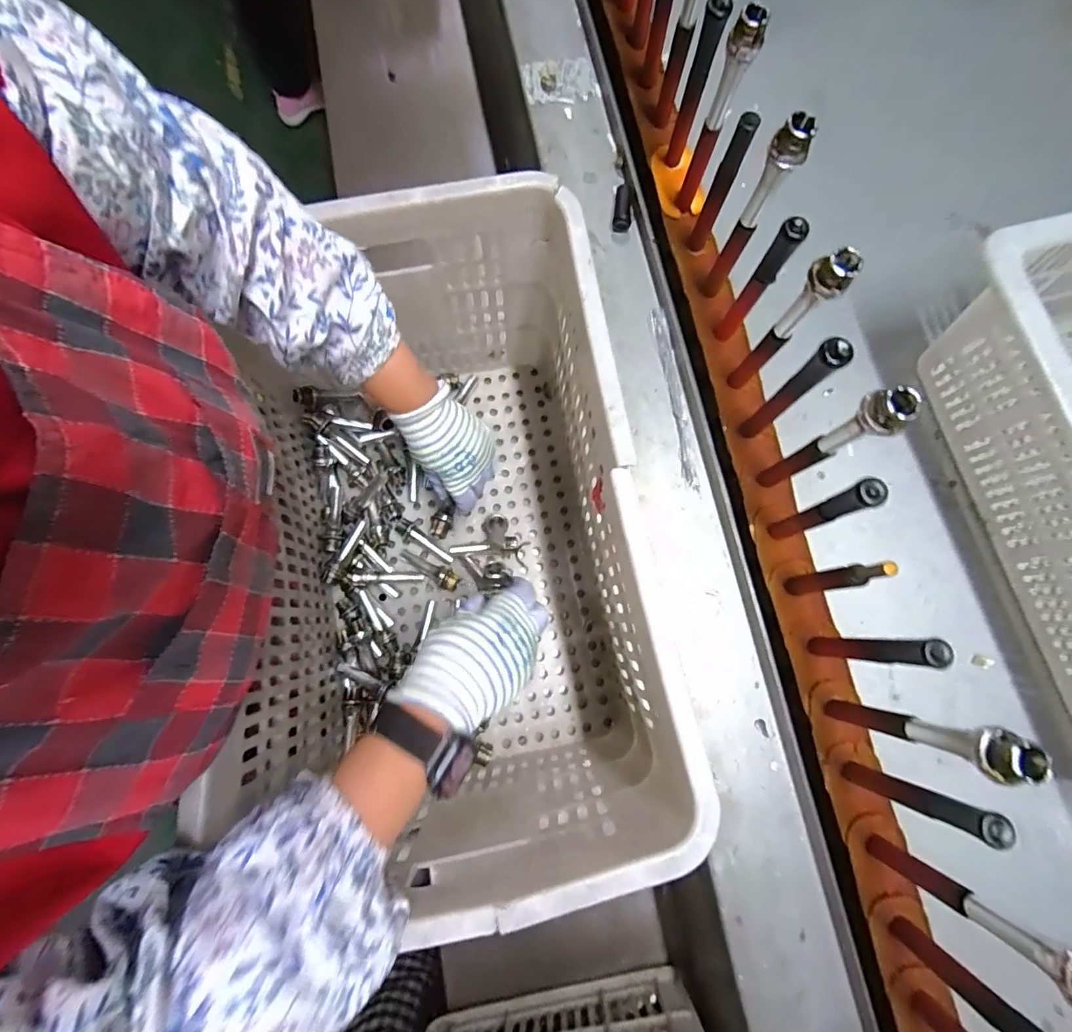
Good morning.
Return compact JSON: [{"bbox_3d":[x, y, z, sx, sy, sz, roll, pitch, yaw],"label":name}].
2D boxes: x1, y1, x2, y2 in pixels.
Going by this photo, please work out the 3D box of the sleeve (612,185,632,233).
[{"bbox_3d":[0.091,-0.322,0.518,0.017,0.013,0.048,6,79,1],"label":"sleeve"}]

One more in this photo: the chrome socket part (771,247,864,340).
[{"bbox_3d":[0.185,-0.147,0.334,0.024,0.079,0.023,40,81,7],"label":"chrome socket part"}]

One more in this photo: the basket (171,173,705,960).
[{"bbox_3d":[-0.090,0.022,0.482,0.315,0.272,0.518,-9,79,-2],"label":"basket"}]

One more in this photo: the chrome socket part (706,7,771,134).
[{"bbox_3d":[0.147,-0.330,0.366,0.022,0.085,0.020,21,79,4],"label":"chrome socket part"}]

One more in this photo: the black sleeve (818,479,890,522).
[{"bbox_3d":[0.213,-0.009,0.336,0.014,0.059,0.016,-18,79,-4],"label":"black sleeve"}]

